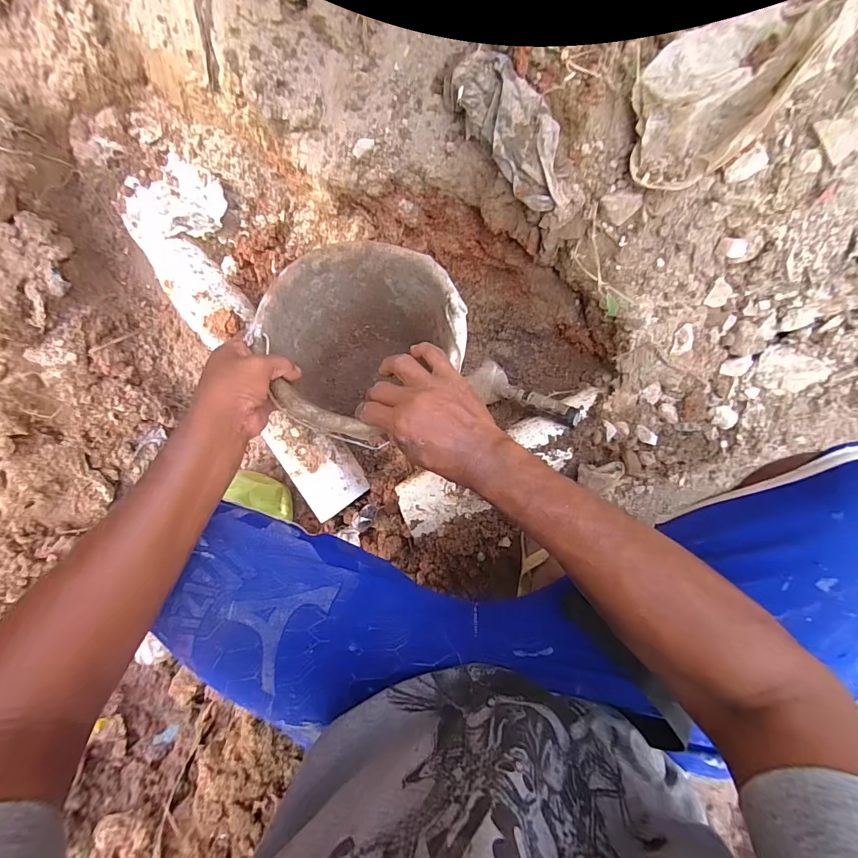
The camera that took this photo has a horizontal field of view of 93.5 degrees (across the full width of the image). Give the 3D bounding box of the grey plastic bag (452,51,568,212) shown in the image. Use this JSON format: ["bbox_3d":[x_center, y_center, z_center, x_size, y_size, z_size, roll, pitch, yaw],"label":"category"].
[{"bbox_3d":[0.094,-0.324,0.446,0.059,0.070,0.175,-39,104,0],"label":"grey plastic bag"}]

